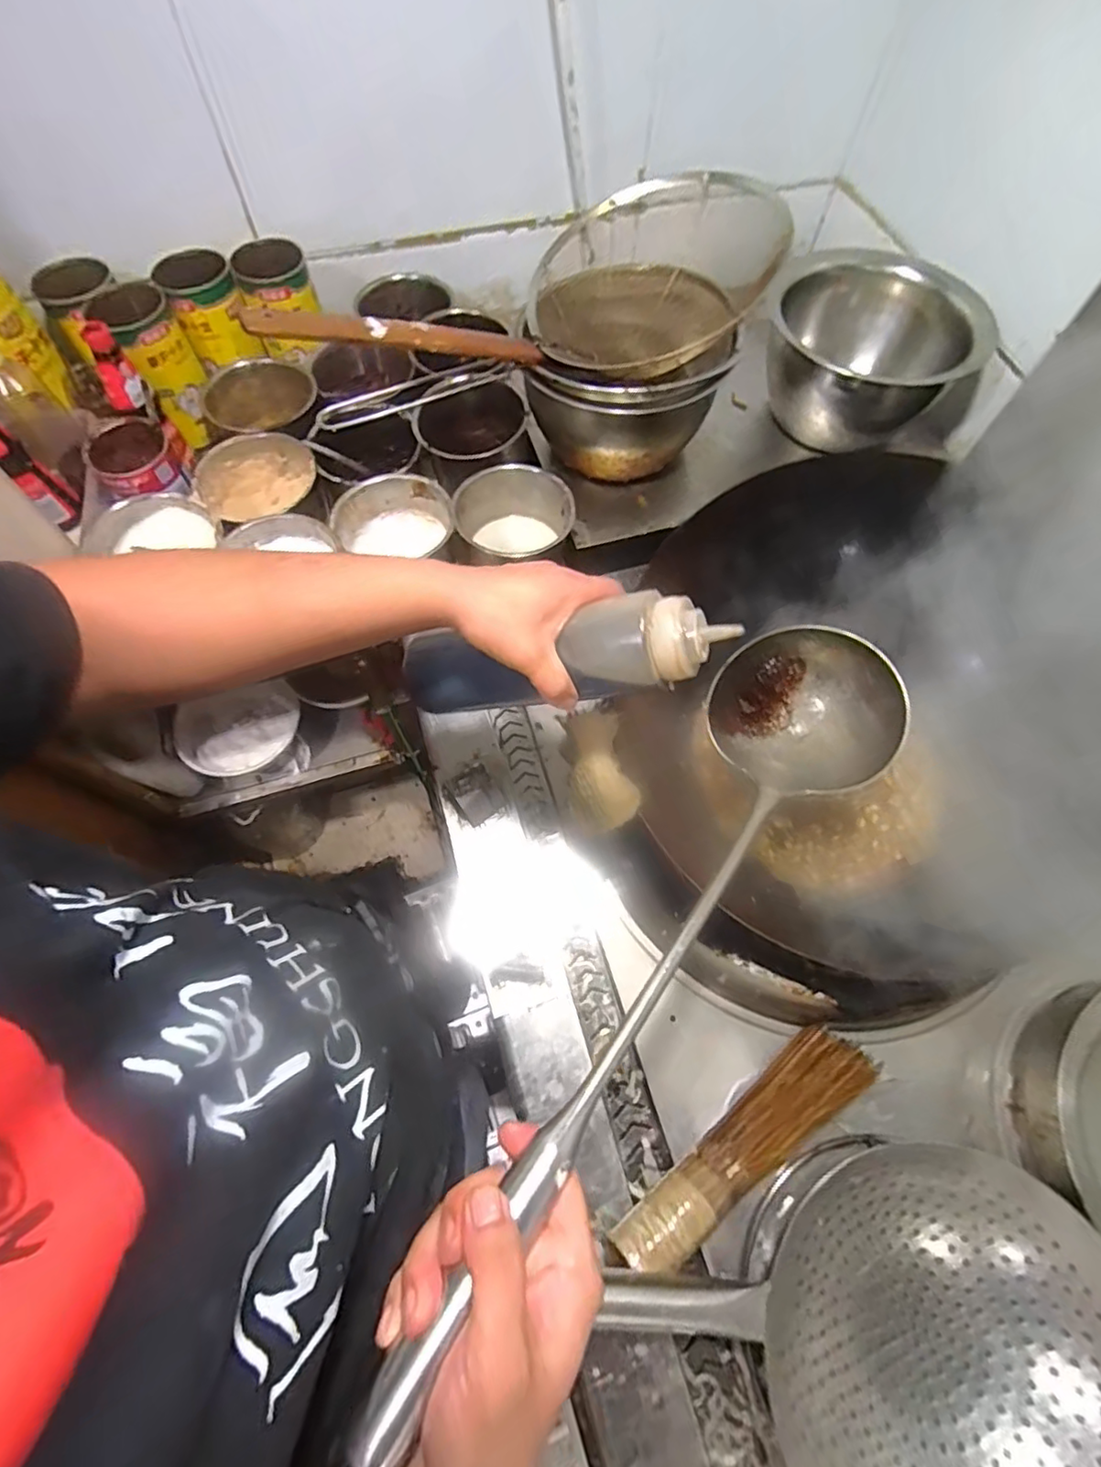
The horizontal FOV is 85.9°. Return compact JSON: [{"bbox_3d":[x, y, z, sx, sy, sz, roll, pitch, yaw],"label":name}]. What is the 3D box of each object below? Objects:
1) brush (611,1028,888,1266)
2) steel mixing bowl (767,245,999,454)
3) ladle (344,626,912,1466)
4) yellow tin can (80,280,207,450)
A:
[{"bbox_3d":[0.179,0.373,0.526,0.265,0.062,0.069,-33,71,-14],"label":"brush"},{"bbox_3d":[0.442,-0.535,0.826,0.235,0.142,0.229,0,66,-1],"label":"steel mixing bowl"},{"bbox_3d":[0.079,0.112,0.359,0.132,0.091,0.516,34,57,13],"label":"ladle"},{"bbox_3d":[-0.541,-0.511,0.827,0.094,0.160,0.104,-41,73,-17],"label":"yellow tin can"}]

